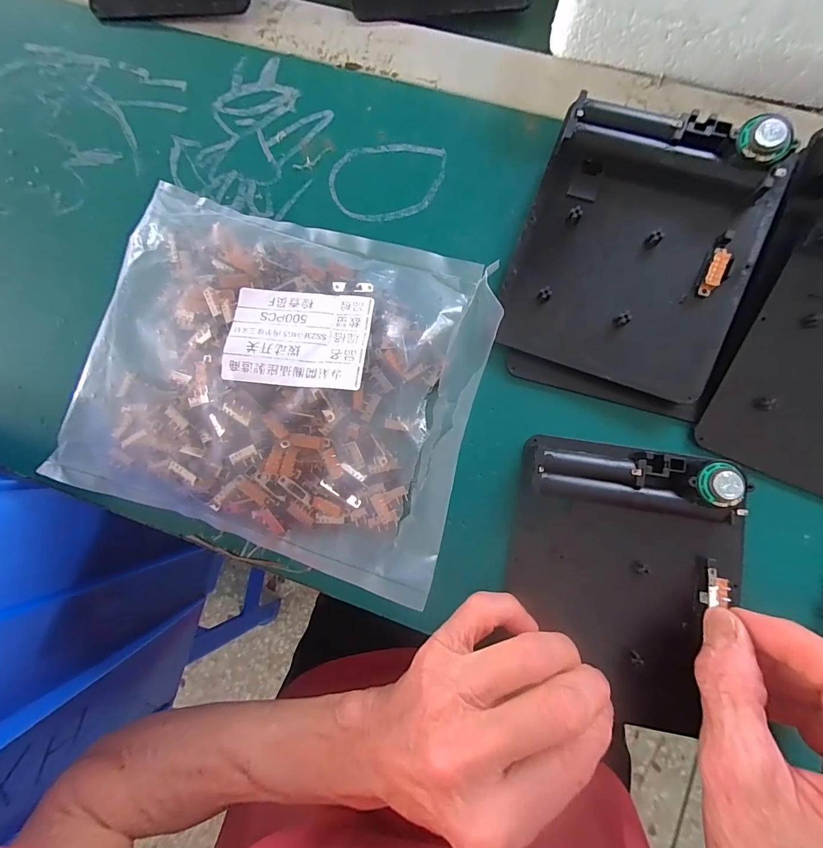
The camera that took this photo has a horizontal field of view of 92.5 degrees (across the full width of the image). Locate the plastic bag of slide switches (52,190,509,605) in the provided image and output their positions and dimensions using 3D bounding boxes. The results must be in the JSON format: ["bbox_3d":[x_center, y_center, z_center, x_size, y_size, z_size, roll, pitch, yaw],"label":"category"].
[{"bbox_3d":[-0.068,-0.021,0.203,0.197,0.038,0.173,15,85,5],"label":"plastic bag of slide switches"}]

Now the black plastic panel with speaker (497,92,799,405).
[{"bbox_3d":[0.113,-0.085,0.200,0.111,0.023,0.129,21,99,8],"label":"black plastic panel with speaker"}]

